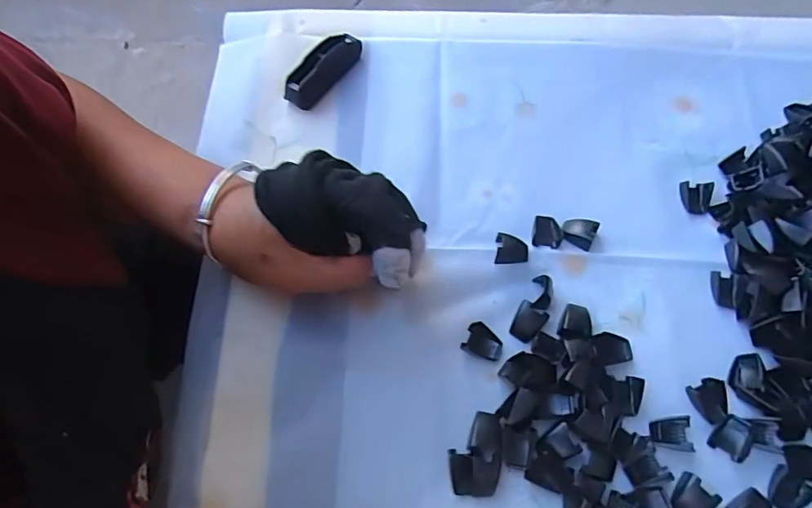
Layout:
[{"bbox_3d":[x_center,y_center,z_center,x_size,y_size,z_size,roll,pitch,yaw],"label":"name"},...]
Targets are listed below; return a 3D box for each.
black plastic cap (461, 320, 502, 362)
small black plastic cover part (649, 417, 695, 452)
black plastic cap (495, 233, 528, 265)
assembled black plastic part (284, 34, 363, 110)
[{"bbox_3d":[0.048,0.054,0.300,0.024,0.004,0.019,24,69,9],"label":"black plastic cap"},{"bbox_3d":[0.153,0.104,0.280,0.024,0.006,0.019,-1,67,-1],"label":"small black plastic cover part"},{"bbox_3d":[0.070,-0.002,0.323,0.021,0.007,0.020,6,67,2],"label":"black plastic cap"},{"bbox_3d":[-0.061,-0.143,0.375,0.022,0.024,0.076,31,70,12],"label":"assembled black plastic part"}]

